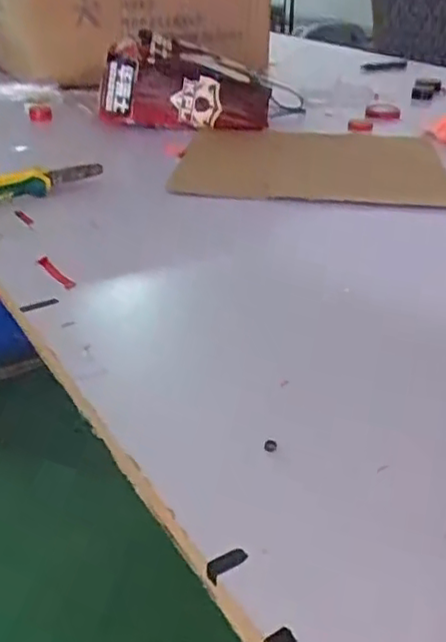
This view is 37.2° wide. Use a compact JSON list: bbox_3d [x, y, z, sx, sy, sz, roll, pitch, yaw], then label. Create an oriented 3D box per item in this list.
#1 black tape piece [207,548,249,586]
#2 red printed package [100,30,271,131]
[{"bbox_3d":[0.003,0.128,0.346,0.021,0.012,0.008,-15,34,-24],"label":"black tape piece"},{"bbox_3d":[-0.062,-0.401,1.114,0.270,0.128,0.118,0,31,0],"label":"red printed package"}]

